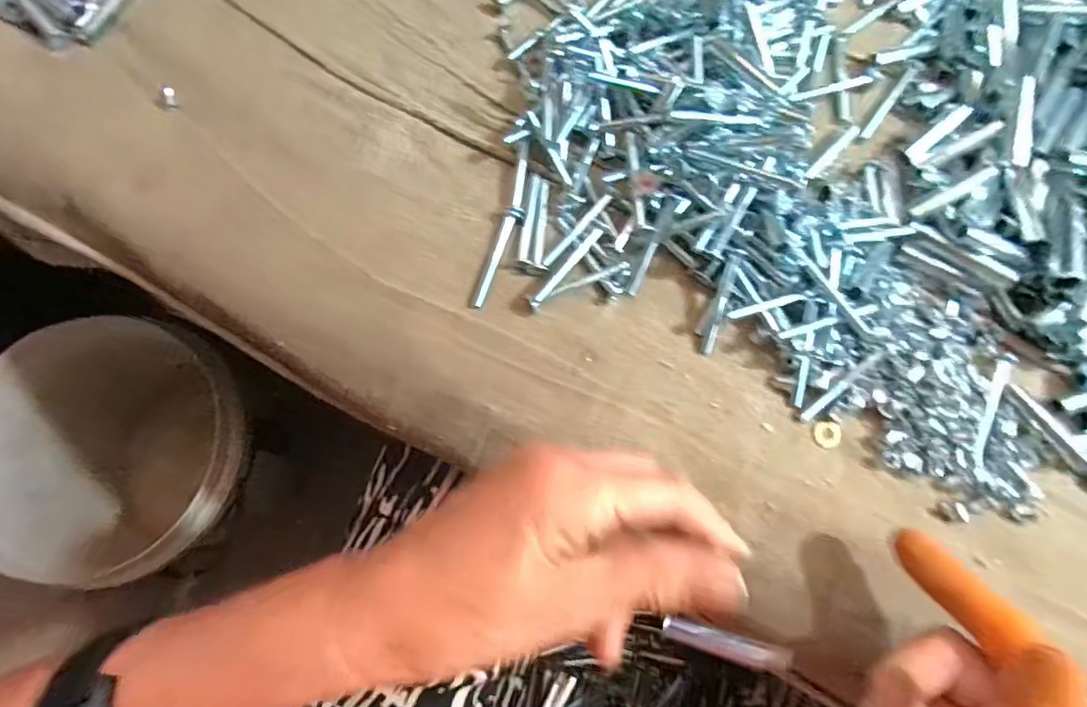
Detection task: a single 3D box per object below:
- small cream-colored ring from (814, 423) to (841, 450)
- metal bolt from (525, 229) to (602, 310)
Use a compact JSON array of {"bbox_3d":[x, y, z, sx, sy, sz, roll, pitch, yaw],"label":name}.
[{"bbox_3d":[0.144,0.041,0.290,0.014,0.004,0.013,0,78,2],"label":"small cream-colored ring"},{"bbox_3d":[0.012,-0.045,0.306,0.008,0.007,0.055,42,82,10],"label":"metal bolt"}]

